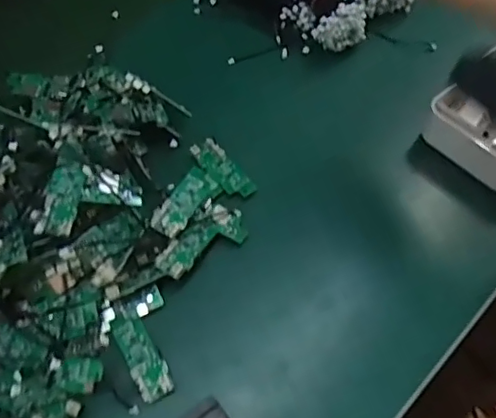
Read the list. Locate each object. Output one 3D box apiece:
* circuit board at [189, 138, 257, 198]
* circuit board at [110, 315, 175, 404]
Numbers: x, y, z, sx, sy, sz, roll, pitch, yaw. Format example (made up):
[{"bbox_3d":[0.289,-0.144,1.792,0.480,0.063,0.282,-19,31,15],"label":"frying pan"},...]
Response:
[{"bbox_3d":[-0.023,-0.036,0.502,0.025,0.006,0.069,-34,63,-17],"label":"circuit board"},{"bbox_3d":[-0.078,0.108,0.419,0.024,0.005,0.067,-27,61,-13],"label":"circuit board"}]

